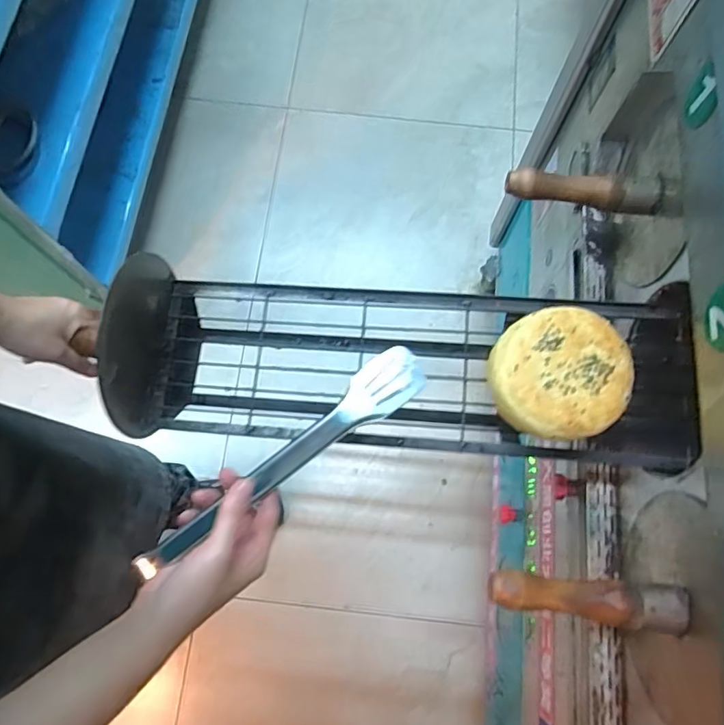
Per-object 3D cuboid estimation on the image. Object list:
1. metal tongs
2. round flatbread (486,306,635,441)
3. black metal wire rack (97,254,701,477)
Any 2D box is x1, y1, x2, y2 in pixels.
[{"bbox_3d":[-0.067,0.083,0.433,0.273,0.022,0.037,-37,77,0],"label":"metal tongs"},{"bbox_3d":[0.171,0.009,0.467,0.116,0.023,0.110,0,73,0],"label":"round flatbread"},{"bbox_3d":[0.030,0.008,0.558,0.583,0.154,0.176,5,73,11],"label":"black metal wire rack"}]

